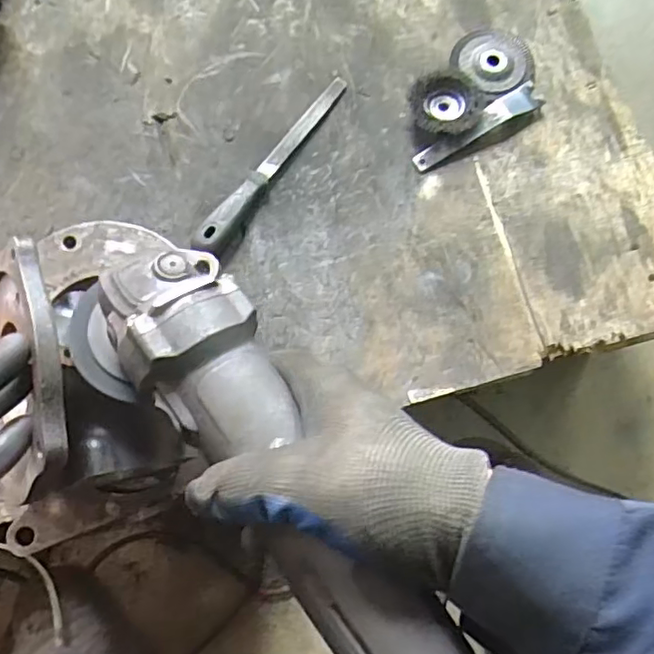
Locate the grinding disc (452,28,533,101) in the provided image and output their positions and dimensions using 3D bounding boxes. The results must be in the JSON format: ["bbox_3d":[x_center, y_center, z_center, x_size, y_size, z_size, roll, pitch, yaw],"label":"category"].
[{"bbox_3d":[0.191,-0.308,0.703,0.103,0.010,0.093,-34,72,-20],"label":"grinding disc"}]

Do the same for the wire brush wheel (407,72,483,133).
[{"bbox_3d":[0.132,-0.250,0.683,0.074,0.025,0.076,0,76,-1],"label":"wire brush wheel"}]

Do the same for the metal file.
[{"bbox_3d":[-0.058,-0.183,0.654,0.029,0.030,0.261,32,77,6],"label":"metal file"}]

